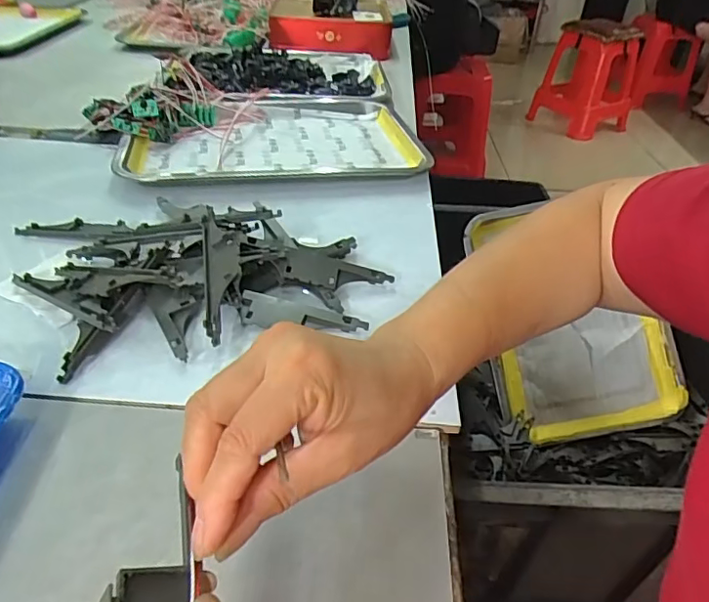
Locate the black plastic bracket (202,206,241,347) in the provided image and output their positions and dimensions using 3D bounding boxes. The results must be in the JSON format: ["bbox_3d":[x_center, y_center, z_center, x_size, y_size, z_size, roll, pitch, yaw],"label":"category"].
[{"bbox_3d":[-0.102,-0.027,0.426,0.028,0.022,0.131,-4,52,-11],"label":"black plastic bracket"}]

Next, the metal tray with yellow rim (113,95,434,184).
[{"bbox_3d":[-0.104,-0.209,0.696,0.343,0.023,0.269,-4,39,-10],"label":"metal tray with yellow rim"}]

